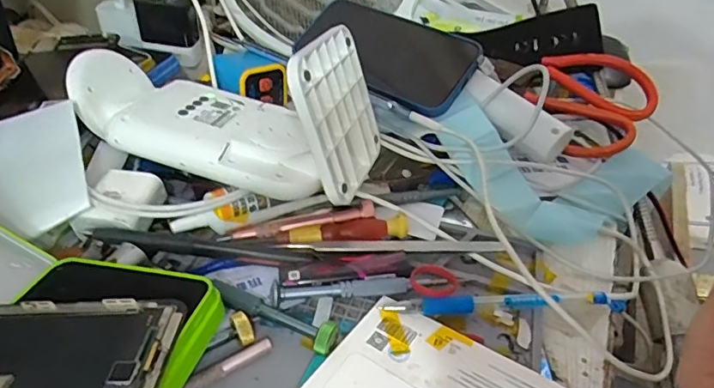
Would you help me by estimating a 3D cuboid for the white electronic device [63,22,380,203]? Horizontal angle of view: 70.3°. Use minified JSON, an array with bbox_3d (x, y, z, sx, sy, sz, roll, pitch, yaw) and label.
[{"bbox_3d":[-0.096,-0.065,0.356,0.214,0.093,0.099,12,40,12],"label":"white electronic device"}]

